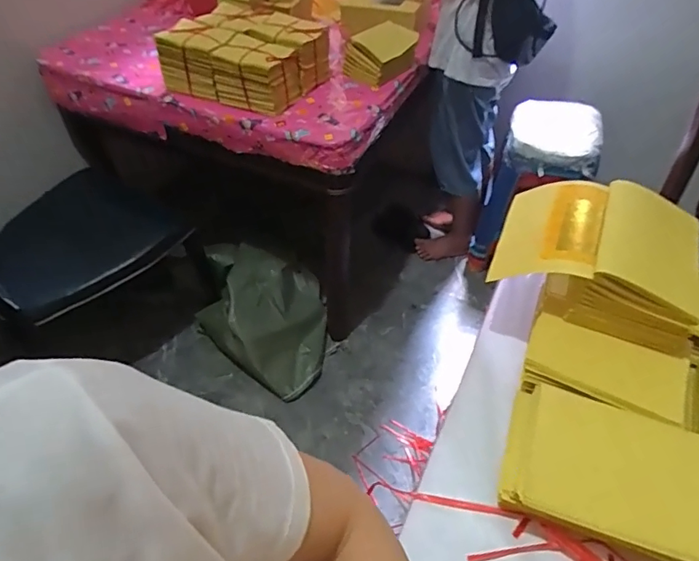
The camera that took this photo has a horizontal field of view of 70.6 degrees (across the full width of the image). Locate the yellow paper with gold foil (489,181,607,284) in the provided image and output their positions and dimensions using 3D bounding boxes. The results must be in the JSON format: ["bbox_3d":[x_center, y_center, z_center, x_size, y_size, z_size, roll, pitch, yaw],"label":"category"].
[{"bbox_3d":[0.239,-0.062,0.596,0.119,0.017,0.154,-2,47,38],"label":"yellow paper with gold foil"}]

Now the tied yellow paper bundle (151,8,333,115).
[{"bbox_3d":[-0.245,-0.540,1.209,0.373,0.148,0.255,17,51,16],"label":"tied yellow paper bundle"}]

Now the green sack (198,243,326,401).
[{"bbox_3d":[-0.293,0.123,1.634,0.458,0.234,0.406,13,50,12],"label":"green sack"}]

